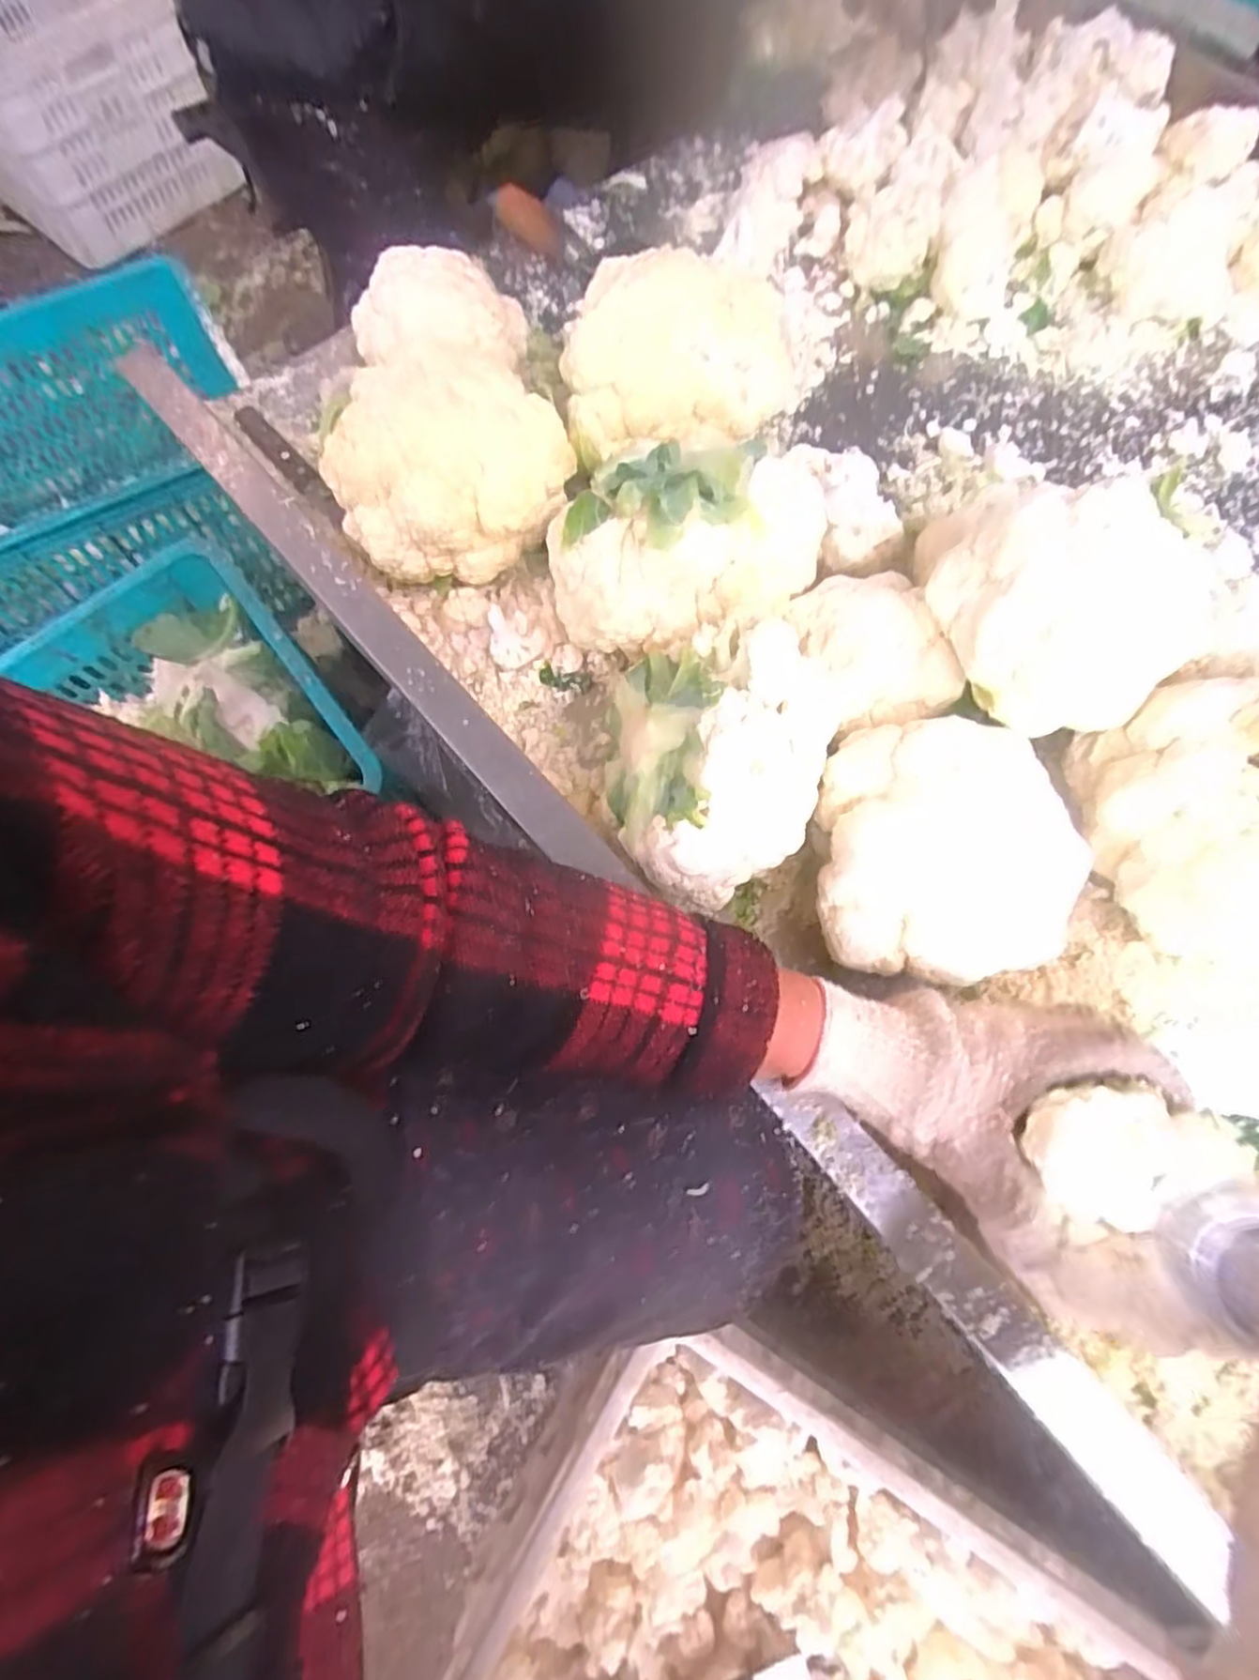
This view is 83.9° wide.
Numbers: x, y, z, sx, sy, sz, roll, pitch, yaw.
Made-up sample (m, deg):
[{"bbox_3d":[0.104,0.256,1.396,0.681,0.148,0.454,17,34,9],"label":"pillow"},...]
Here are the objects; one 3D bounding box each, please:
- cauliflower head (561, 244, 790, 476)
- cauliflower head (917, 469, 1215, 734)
[{"bbox_3d":[0.035,-0.346,0.511,0.167,0.094,0.106,2,72,1],"label":"cauliflower head"},{"bbox_3d":[0.252,-0.136,0.404,0.132,0.083,0.126,-17,72,-5],"label":"cauliflower head"}]

